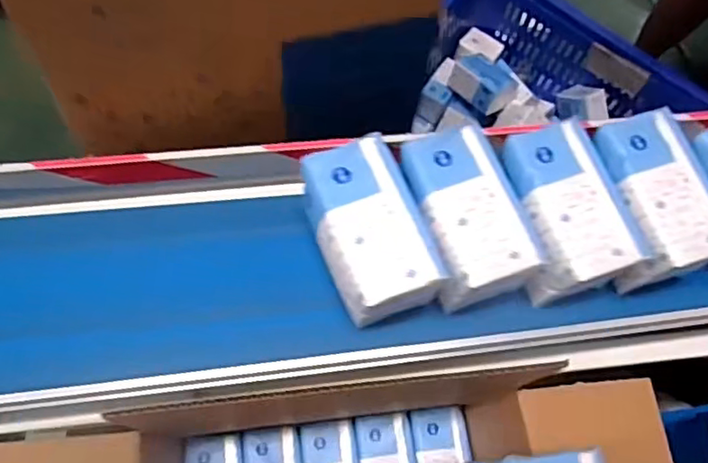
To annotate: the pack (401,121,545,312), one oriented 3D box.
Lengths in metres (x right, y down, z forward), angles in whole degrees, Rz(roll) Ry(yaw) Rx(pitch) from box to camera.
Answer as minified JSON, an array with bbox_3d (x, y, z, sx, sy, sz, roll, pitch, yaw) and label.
[{"bbox_3d":[0.084,-0.008,0.475,0.073,0.082,0.117,-20,70,-10],"label":"pack"}]

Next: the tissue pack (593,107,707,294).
[{"bbox_3d":[0.233,-0.020,0.486,0.077,0.077,0.121,-16,69,-9],"label":"tissue pack"}]

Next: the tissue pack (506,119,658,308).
[{"bbox_3d":[0.161,-0.010,0.480,0.080,0.081,0.124,-15,69,-9],"label":"tissue pack"}]

